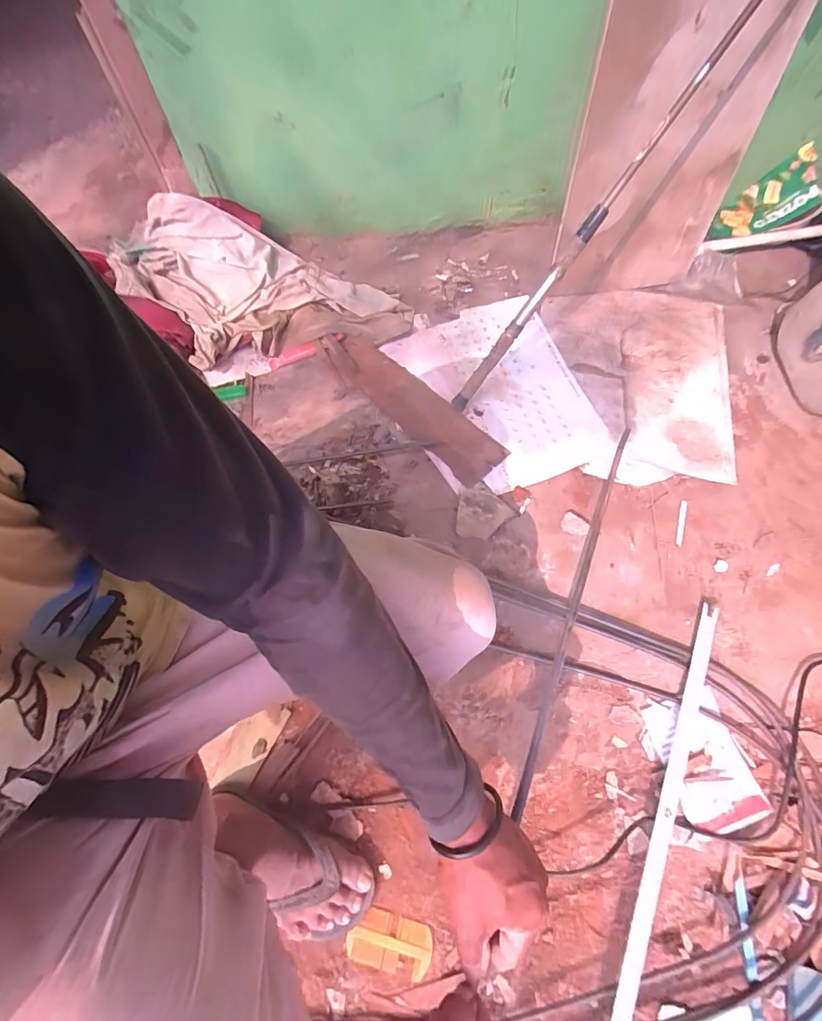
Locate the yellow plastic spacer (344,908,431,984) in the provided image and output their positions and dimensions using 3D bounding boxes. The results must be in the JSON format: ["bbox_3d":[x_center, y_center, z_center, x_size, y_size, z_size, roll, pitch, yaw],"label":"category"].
[{"bbox_3d":[-0.027,0.539,0.555,0.103,0.009,0.054,12,67,6],"label":"yellow plastic spacer"}]

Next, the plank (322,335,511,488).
[{"bbox_3d":[0.002,-0.212,0.849,0.106,0.027,0.402,-41,72,-16],"label":"plank"}]

